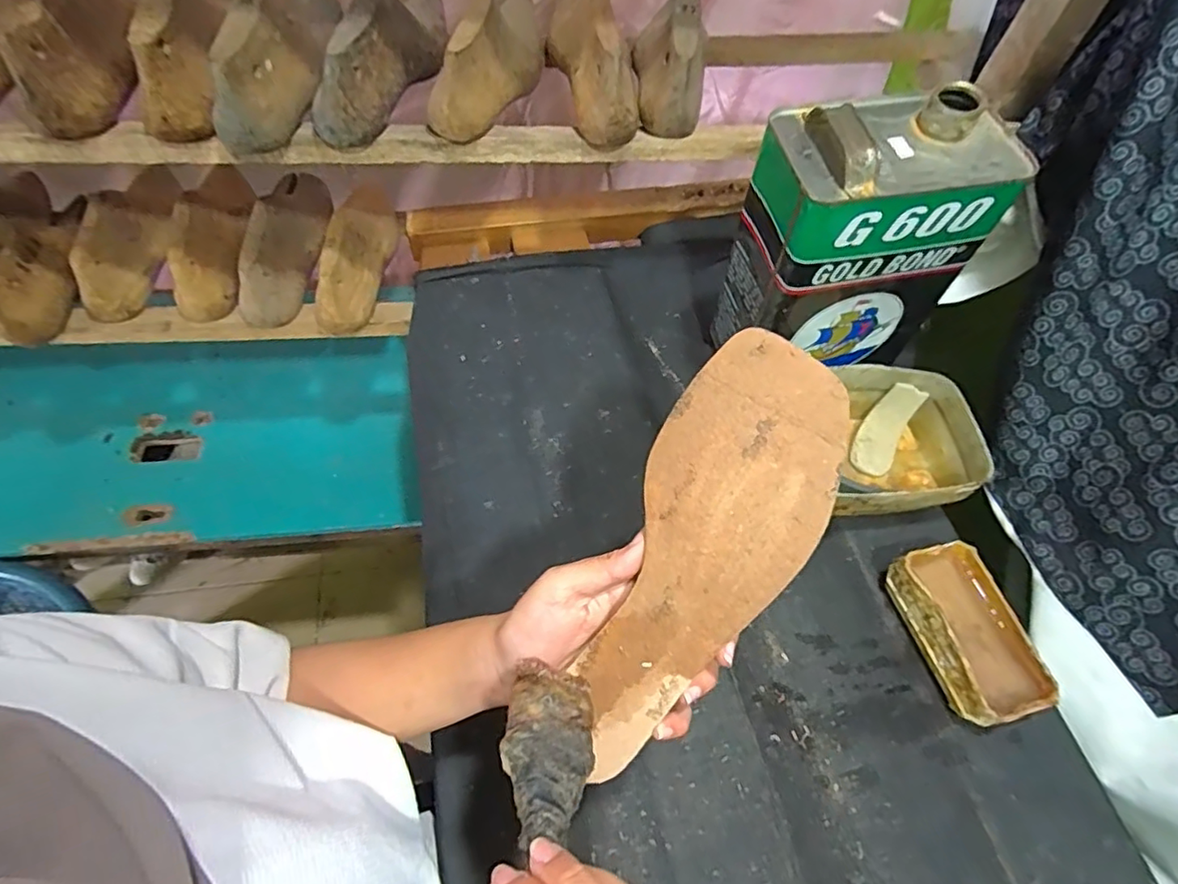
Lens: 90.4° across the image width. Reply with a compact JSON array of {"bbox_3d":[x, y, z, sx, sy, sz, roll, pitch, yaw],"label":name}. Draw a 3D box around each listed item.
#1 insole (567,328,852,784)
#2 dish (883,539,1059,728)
[{"bbox_3d":[0.053,0.056,0.277,0.079,0.012,0.216,26,94,11],"label":"insole"},{"bbox_3d":[0.293,0.148,0.458,0.075,0.044,0.130,-11,60,-13],"label":"dish"}]

